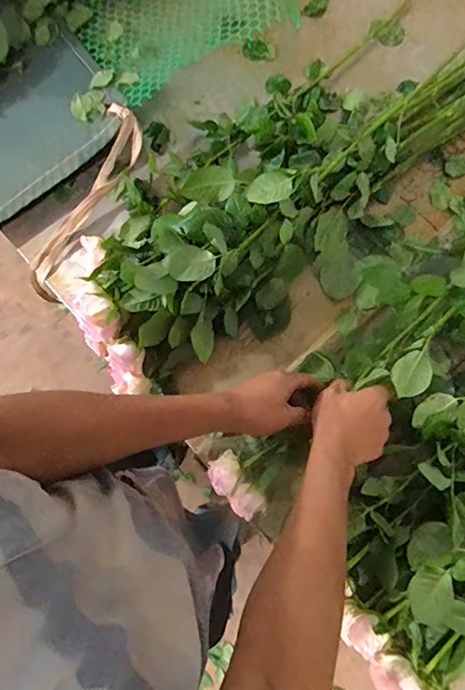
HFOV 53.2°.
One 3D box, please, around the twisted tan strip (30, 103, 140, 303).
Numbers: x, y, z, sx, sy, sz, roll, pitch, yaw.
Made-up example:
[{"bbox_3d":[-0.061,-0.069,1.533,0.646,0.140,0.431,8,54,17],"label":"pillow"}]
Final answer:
[{"bbox_3d":[-0.228,-0.204,0.697,0.064,0.082,0.309,37,102,8],"label":"twisted tan strip"}]

